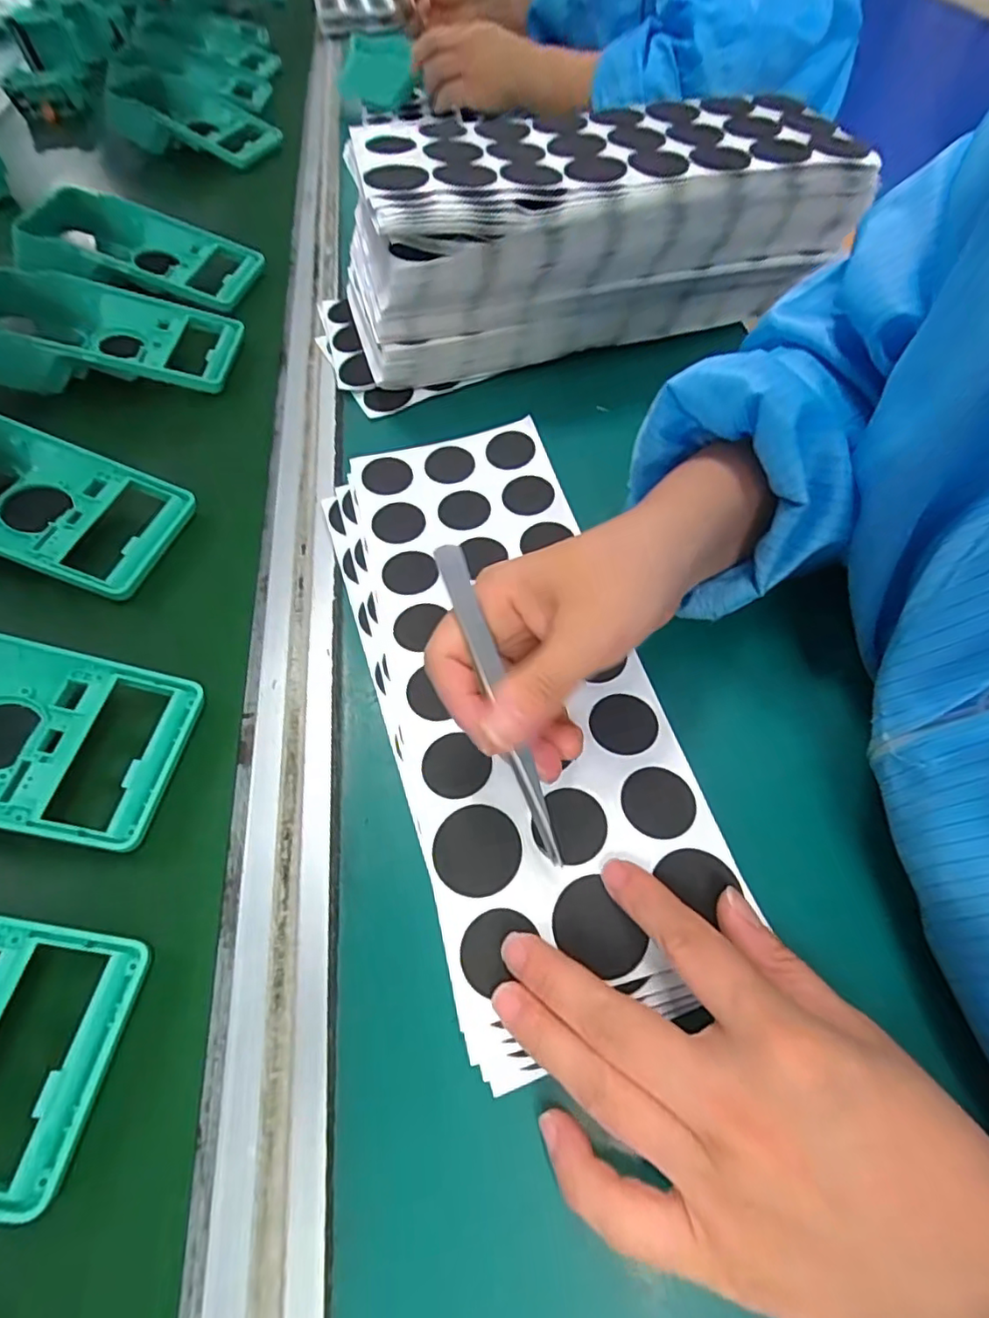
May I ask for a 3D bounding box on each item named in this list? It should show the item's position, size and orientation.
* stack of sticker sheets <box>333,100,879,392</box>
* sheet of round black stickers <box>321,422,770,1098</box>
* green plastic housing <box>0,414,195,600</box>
[{"bbox_3d":[0.052,-0.278,0.391,0.322,0.110,0.126,-15,58,-8],"label":"stack of sticker sheets"},{"bbox_3d":[0.003,0.000,0.278,0.124,0.007,0.311,-16,60,-5],"label":"sheet of round black stickers"},{"bbox_3d":[-0.285,-0.094,0.331,0.198,0.051,0.085,13,58,10],"label":"green plastic housing"}]

